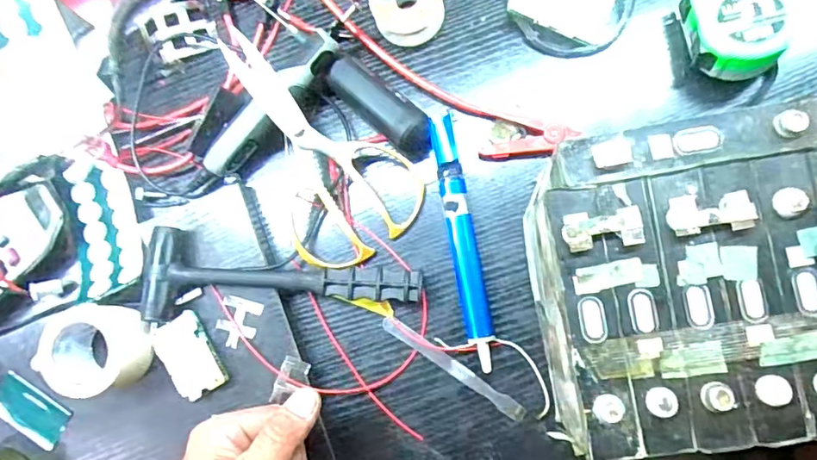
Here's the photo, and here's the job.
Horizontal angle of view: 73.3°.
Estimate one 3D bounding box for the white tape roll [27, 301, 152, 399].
[{"bbox_3d":[-0.227,0.086,0.399,0.071,0.045,0.059,10,85,8],"label":"white tape roll"}]

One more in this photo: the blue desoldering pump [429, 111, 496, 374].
[{"bbox_3d":[0.040,0.004,0.403,0.019,0.020,0.189,-11,83,6],"label":"blue desoldering pump"}]

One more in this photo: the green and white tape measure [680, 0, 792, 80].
[{"bbox_3d":[0.226,-0.136,0.382,0.062,0.042,0.067,1,84,7],"label":"green and white tape measure"}]

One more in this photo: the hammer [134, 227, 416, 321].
[{"bbox_3d":[-0.093,0.044,0.397,0.199,0.023,0.065,7,85,8],"label":"hammer"}]

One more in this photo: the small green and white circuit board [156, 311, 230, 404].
[{"bbox_3d":[-0.164,0.094,0.406,0.036,0.015,0.061,-32,81,3],"label":"small green and white circuit board"}]

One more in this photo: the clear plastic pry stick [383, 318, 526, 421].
[{"bbox_3d":[0.032,0.101,0.401,0.119,0.007,0.012,34,89,9],"label":"clear plastic pry stick"}]

